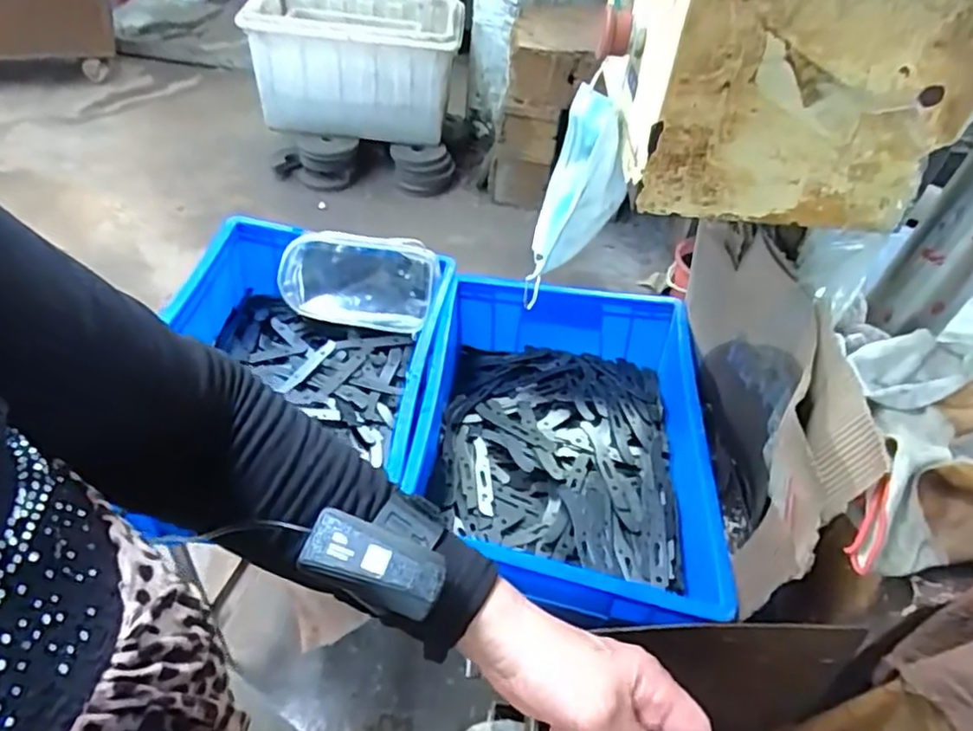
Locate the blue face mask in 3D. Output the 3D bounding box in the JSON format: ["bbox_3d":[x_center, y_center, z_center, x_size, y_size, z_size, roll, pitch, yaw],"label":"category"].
[{"bbox_3d":[0.082,-0.151,0.589,0.067,0.165,0.106,10,46,3],"label":"blue face mask"}]

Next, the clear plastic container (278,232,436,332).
[{"bbox_3d":[-0.165,-0.114,0.873,0.193,0.117,0.060,7,16,-1],"label":"clear plastic container"}]

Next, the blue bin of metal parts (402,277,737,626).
[{"bbox_3d":[0.082,0.080,0.734,0.289,0.119,0.412,7,46,0],"label":"blue bin of metal parts"}]

